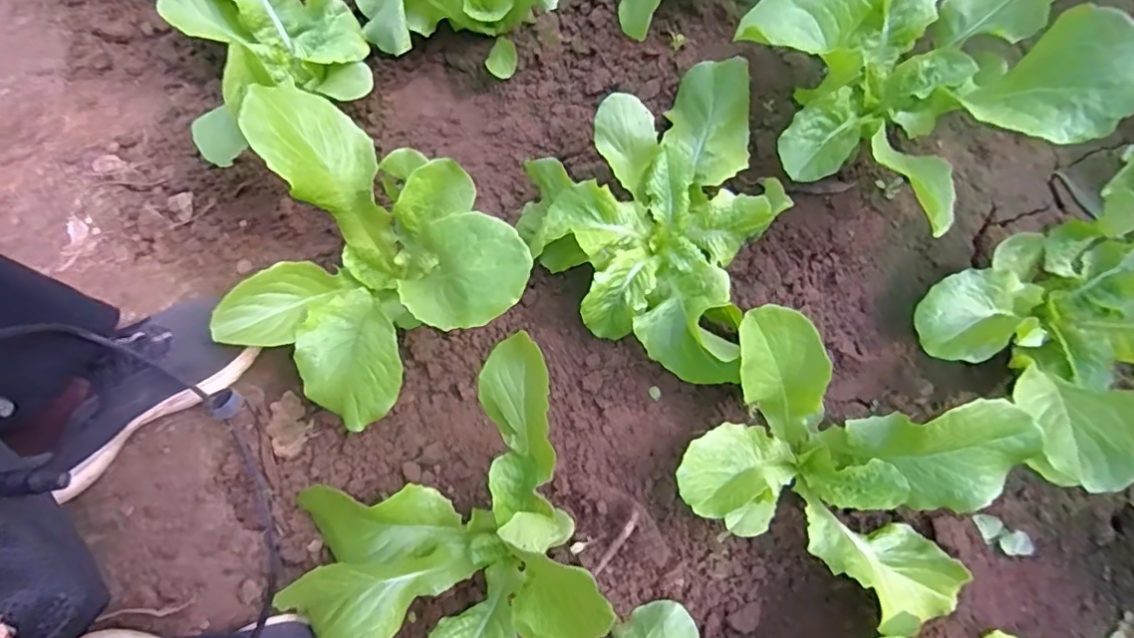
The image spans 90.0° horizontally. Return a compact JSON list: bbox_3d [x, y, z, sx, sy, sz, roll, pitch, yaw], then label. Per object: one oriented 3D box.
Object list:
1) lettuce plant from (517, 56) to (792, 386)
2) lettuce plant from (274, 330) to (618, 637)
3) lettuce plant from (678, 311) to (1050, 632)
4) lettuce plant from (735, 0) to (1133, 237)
[{"bbox_3d":[0.117,-0.092,0.564,0.267,0.104,0.280,0,78,1],"label":"lettuce plant"},{"bbox_3d":[-0.091,0.185,0.467,0.282,0.182,0.221,-34,80,-5],"label":"lettuce plant"},{"bbox_3d":[0.245,0.138,0.501,0.274,0.134,0.188,24,80,6],"label":"lettuce plant"},{"bbox_3d":[0.358,-0.266,0.535,0.325,0.150,0.286,-41,80,-6],"label":"lettuce plant"}]

